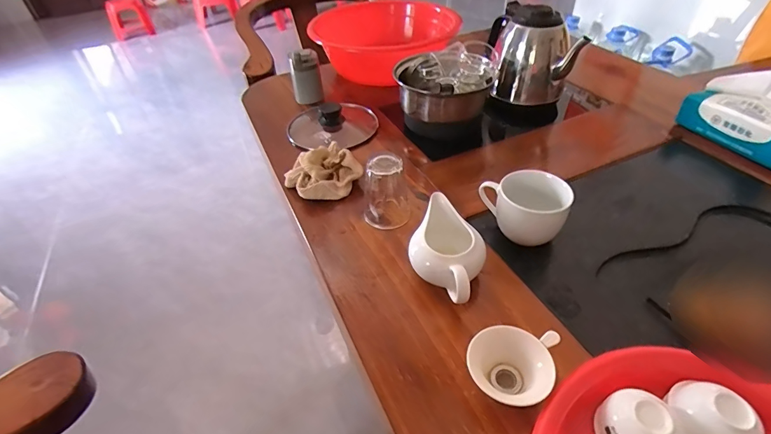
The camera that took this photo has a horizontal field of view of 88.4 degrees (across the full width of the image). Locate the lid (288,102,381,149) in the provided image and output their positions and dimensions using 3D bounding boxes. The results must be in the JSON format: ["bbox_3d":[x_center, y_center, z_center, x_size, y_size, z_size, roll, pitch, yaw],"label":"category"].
[{"bbox_3d":[-0.094,-0.165,0.684,0.149,0.046,0.133,28,51,30],"label":"lid"}]

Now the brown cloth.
[{"bbox_3d":[-0.086,-0.062,0.558,0.098,0.048,0.094,-31,49,-27],"label":"brown cloth"}]

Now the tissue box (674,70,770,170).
[{"bbox_3d":[0.527,-0.148,0.562,0.081,0.087,0.155,-17,44,-14],"label":"tissue box"}]

